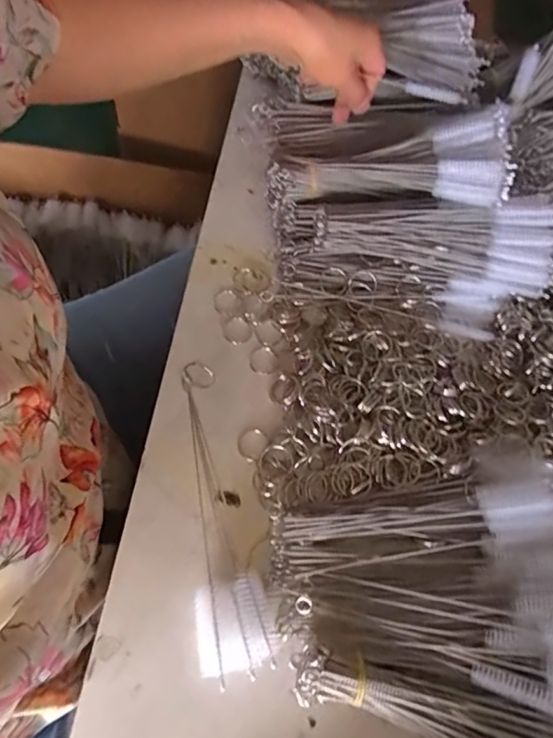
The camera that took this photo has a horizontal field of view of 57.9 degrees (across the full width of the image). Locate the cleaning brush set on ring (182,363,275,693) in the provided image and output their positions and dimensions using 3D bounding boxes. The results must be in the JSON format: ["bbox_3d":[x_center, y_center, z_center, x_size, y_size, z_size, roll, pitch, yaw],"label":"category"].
[{"bbox_3d":[-0.044,0.097,0.347,0.047,0.008,0.206,-11,64,-8],"label":"cleaning brush set on ring"}]

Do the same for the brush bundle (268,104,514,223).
[{"bbox_3d":[0.098,-0.183,0.450,0.205,0.037,0.084,0,62,14],"label":"brush bundle"}]

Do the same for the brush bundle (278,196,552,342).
[{"bbox_3d":[0.122,-0.102,0.434,0.233,0.054,0.108,10,65,2],"label":"brush bundle"}]

